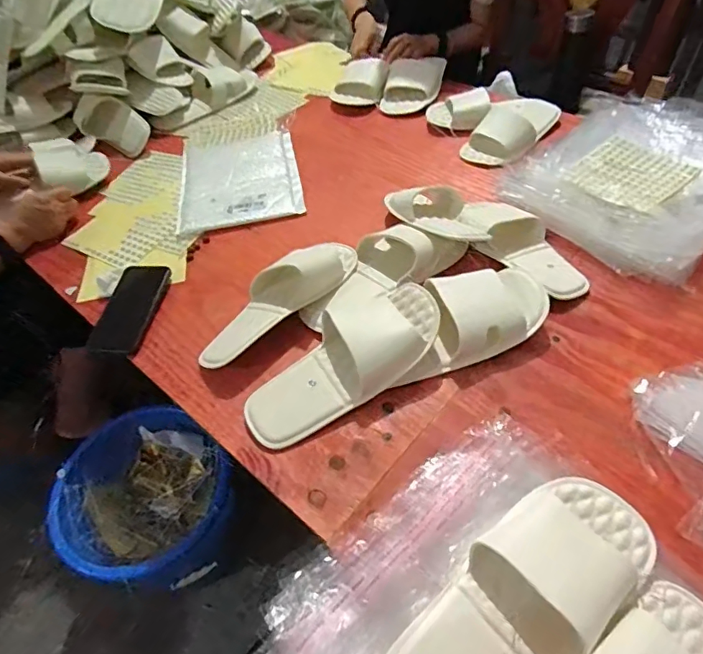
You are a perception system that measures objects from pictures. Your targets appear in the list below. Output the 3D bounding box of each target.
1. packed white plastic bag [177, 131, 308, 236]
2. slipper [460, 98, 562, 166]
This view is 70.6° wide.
[{"bbox_3d":[-0.213,-0.286,0.936,0.217,0.011,0.281,-12,51,-3],"label":"packed white plastic bag"},{"bbox_3d":[0.303,-0.385,0.938,0.114,0.071,0.205,29,59,26],"label":"slipper"}]

